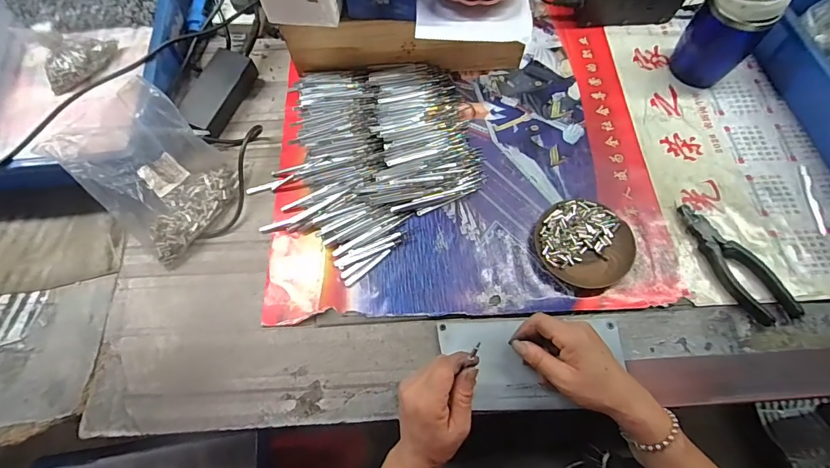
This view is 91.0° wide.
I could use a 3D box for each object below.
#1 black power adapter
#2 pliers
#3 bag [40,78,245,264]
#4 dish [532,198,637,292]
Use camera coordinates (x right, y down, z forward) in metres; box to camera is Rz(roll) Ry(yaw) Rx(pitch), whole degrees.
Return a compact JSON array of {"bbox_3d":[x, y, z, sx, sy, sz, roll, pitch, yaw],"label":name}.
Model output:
[{"bbox_3d":[-0.285,-0.202,0.593,0.059,0.039,0.134,23,69,9],"label":"black power adapter"},{"bbox_3d":[0.385,0.032,0.491,0.064,0.014,0.165,-30,71,-12],"label":"pliers"},{"bbox_3d":[-0.320,-0.077,0.499,0.185,0.059,0.147,49,66,-26],"label":"bag"},{"bbox_3d":[0.211,0.012,0.509,0.115,0.019,0.107,9,67,3],"label":"dish"}]

